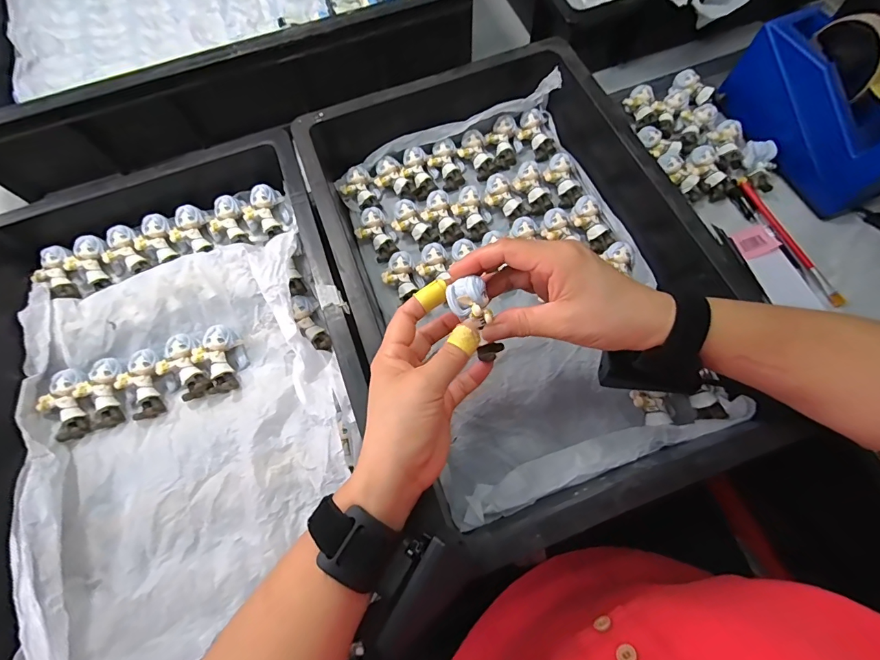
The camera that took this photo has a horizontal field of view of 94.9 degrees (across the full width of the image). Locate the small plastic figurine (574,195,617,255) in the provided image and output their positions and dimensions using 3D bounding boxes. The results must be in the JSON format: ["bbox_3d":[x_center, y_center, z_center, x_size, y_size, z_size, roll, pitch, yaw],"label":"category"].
[{"bbox_3d":[0.161,-0.115,0.436,0.032,0.019,0.065,-15,69,-3],"label":"small plastic figurine"}]

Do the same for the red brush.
[{"bbox_3d":[0.369,-0.098,0.427,0.014,0.007,0.165,-19,70,-5],"label":"red brush"}]

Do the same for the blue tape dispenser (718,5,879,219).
[{"bbox_3d":[0.397,-0.231,0.417,0.058,0.111,0.205,-21,70,-5],"label":"blue tape dispenser"}]

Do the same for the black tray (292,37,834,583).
[{"bbox_3d":[0.067,-0.076,0.394,0.312,0.094,0.470,-20,70,-5],"label":"black tray"}]

